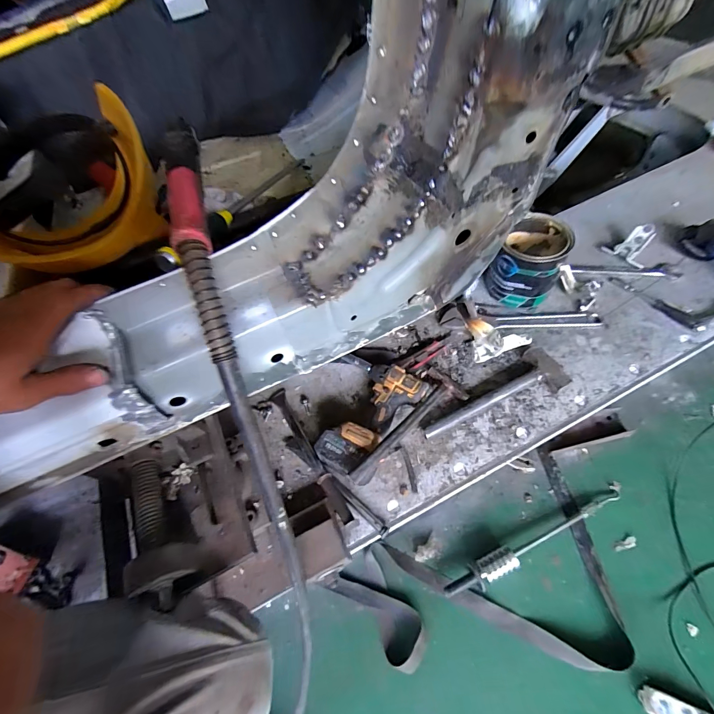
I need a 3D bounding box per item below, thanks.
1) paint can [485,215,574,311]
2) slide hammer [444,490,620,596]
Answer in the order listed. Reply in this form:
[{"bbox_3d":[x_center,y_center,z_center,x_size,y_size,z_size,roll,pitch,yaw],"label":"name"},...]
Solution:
[{"bbox_3d":[0.405,-0.224,0.834,0.139,0.147,0.160,31,66,25],"label":"paint can"},{"bbox_3d":[0.526,0.528,1.016,0.620,0.048,0.073,-22,57,-8],"label":"slide hammer"}]

